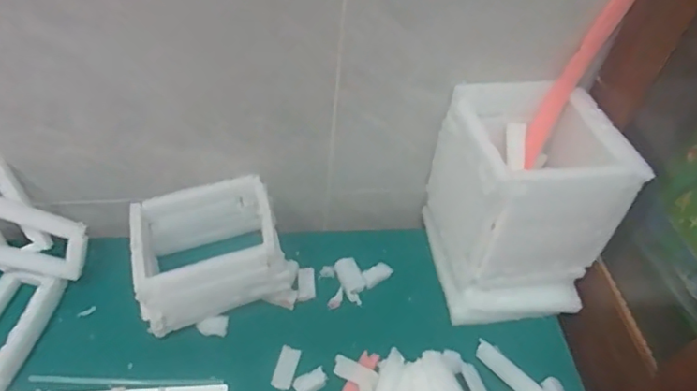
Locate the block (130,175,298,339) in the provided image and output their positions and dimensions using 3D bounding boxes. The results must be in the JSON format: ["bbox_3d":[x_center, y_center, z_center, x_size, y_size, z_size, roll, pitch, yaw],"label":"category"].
[{"bbox_3d":[-0.218,0.081,0.893,0.233,0.126,0.202,-15,52,-18],"label":"block"}]

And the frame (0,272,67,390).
[{"bbox_3d":[-0.503,0.197,0.807,0.098,0.030,0.190,12,49,4],"label":"frame"}]

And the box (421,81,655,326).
[{"bbox_3d":[0.264,0.011,0.877,0.217,0.287,0.239,-2,49,-8],"label":"box"}]

